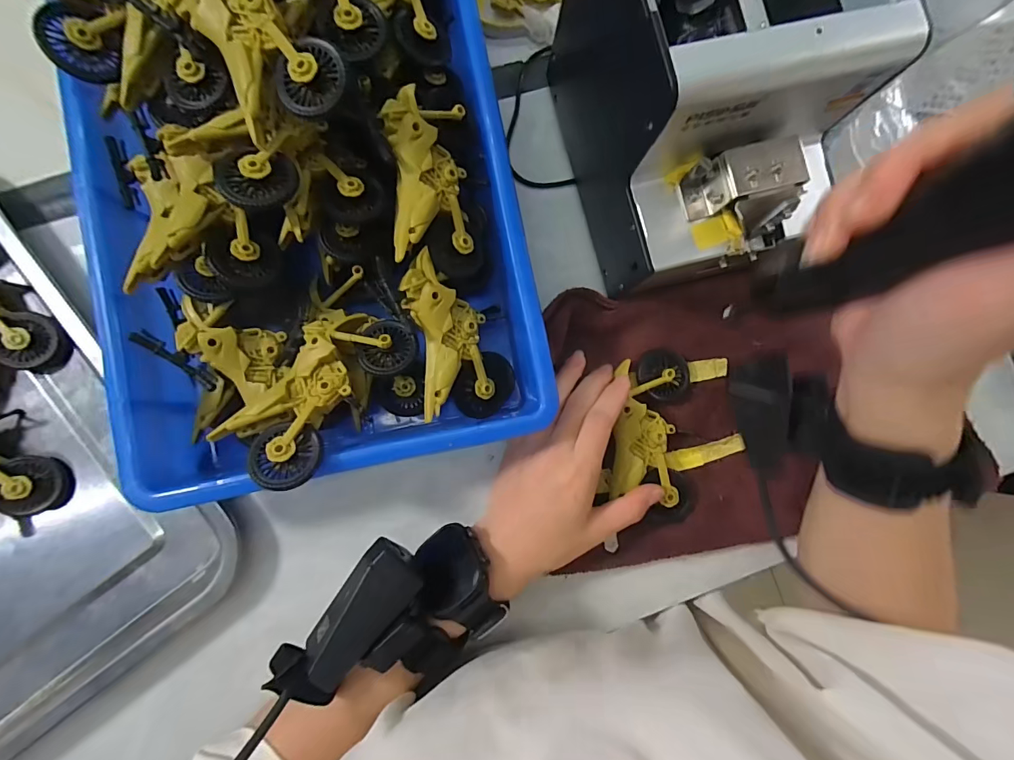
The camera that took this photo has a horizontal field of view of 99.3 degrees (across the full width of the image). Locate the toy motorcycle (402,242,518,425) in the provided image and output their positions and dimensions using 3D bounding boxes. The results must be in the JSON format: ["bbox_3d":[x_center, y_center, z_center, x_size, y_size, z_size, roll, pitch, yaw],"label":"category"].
[{"bbox_3d":[-0.029,-0.025,0.284,0.059,0.053,0.098,-11,87,-5],"label":"toy motorcycle"}]

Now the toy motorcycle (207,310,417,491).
[{"bbox_3d":[-0.111,0.003,0.255,0.060,0.029,0.115,34,63,-2],"label":"toy motorcycle"}]

